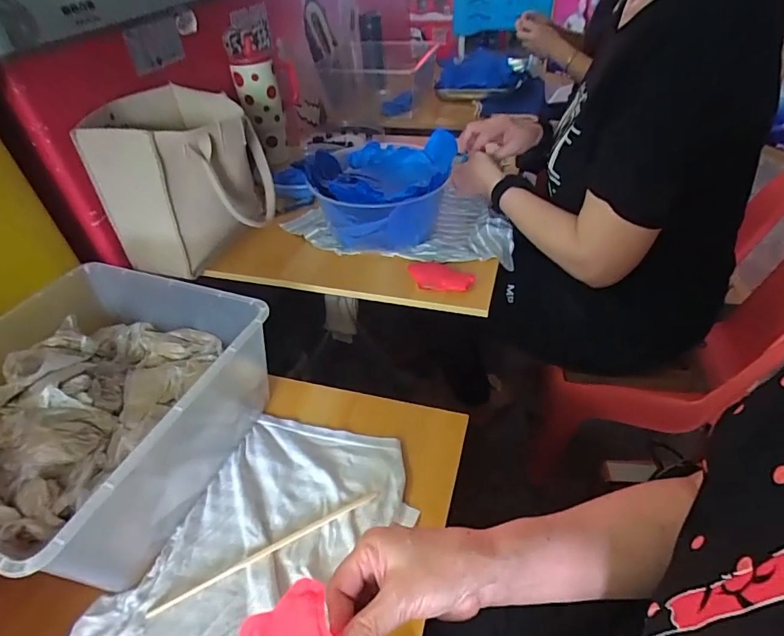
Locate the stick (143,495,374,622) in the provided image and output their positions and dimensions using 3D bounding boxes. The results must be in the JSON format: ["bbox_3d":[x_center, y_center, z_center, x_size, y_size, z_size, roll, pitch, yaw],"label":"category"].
[{"bbox_3d":[-0.116,0.222,0.437,0.223,0.005,0.009,-21,44,-18],"label":"stick"}]

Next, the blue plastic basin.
[{"bbox_3d":[-0.021,-0.199,0.736,0.206,0.122,0.215,-3,42,2],"label":"blue plastic basin"}]

